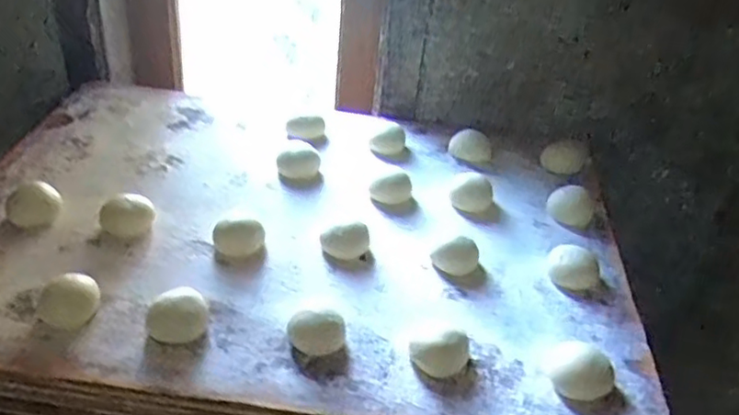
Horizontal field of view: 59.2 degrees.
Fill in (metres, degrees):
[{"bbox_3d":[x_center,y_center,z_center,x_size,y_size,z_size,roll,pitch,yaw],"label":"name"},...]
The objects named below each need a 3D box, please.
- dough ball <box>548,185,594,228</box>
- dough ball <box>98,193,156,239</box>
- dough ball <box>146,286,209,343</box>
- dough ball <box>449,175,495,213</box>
[{"bbox_3d":[0.195,-0.004,0.626,0.042,0.026,0.035,16,38,16],"label":"dough ball"},{"bbox_3d":[-0.212,0.010,0.572,0.046,0.028,0.042,-11,39,-19],"label":"dough ball"},{"bbox_3d":[-0.139,0.080,0.472,0.042,0.025,0.035,-8,38,-16],"label":"dough ball"},{"bbox_3d":[0.098,-0.013,0.624,0.038,0.023,0.031,-16,41,-25],"label":"dough ball"}]

